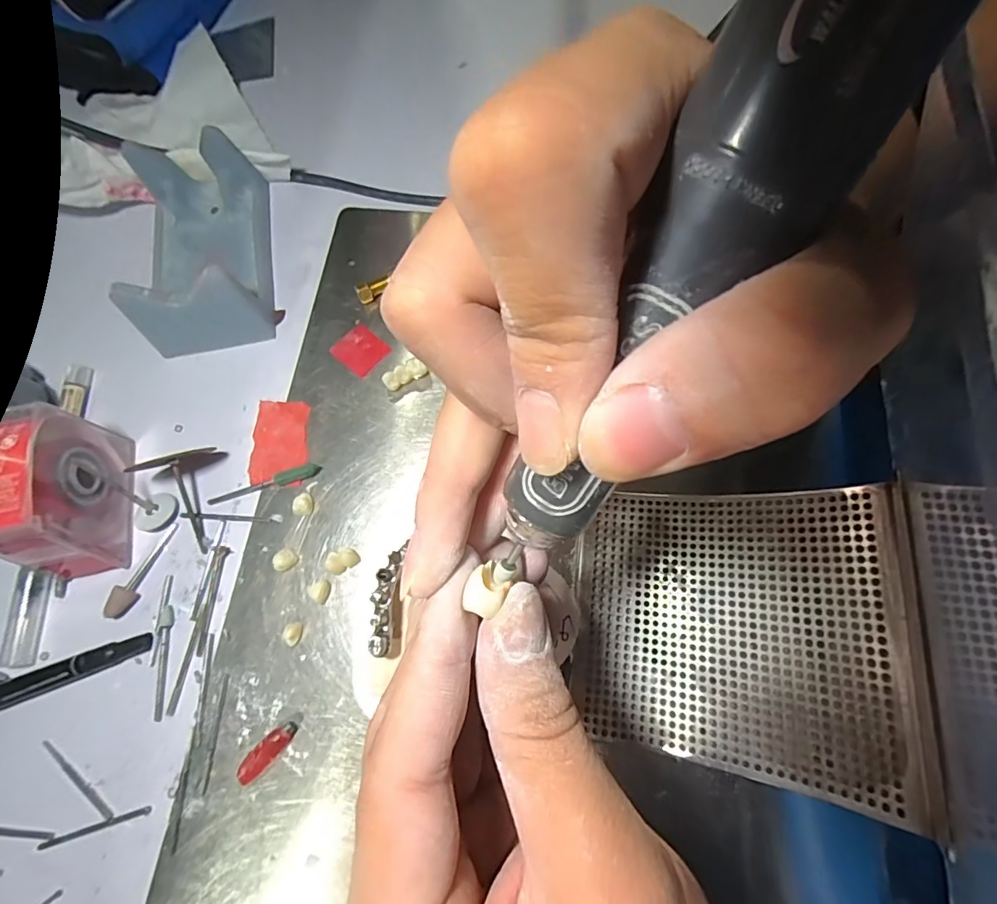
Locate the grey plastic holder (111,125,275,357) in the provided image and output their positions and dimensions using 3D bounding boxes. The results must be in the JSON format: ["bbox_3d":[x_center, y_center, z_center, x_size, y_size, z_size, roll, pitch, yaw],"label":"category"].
[{"bbox_3d":[-0.157,-0.109,0.249,0.061,0.039,0.104,-12,73,-1],"label":"grey plastic holder"}]

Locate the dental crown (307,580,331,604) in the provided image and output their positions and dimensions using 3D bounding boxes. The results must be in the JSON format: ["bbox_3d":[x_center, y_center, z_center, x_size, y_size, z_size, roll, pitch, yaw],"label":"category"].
[{"bbox_3d":[-0.078,0.061,0.212,0.008,0.008,0.009,8,73,5],"label":"dental crown"}]

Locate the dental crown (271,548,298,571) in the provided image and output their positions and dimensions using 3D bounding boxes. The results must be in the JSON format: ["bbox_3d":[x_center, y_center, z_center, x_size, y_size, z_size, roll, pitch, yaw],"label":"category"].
[{"bbox_3d":[-0.095,0.048,0.217,0.008,0.006,0.010,41,79,13],"label":"dental crown"}]

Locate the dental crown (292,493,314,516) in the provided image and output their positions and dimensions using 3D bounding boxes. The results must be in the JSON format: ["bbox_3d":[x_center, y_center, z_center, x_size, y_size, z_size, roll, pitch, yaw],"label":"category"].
[{"bbox_3d":[-0.090,0.024,0.224,0.009,0.006,0.011,-10,74,-3],"label":"dental crown"}]

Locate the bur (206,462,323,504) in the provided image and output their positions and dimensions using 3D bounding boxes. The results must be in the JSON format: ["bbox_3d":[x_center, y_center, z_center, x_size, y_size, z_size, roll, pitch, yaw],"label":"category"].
[{"bbox_3d":[-0.111,0.016,0.229,0.054,0.005,0.006,-17,73,-3],"label":"bur"}]

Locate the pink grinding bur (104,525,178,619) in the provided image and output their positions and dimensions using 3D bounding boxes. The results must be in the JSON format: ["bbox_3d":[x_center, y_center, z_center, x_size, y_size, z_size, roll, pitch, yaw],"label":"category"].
[{"bbox_3d":[-0.162,0.053,0.220,0.009,0.007,0.044,18,74,8],"label":"pink grinding bur"}]

